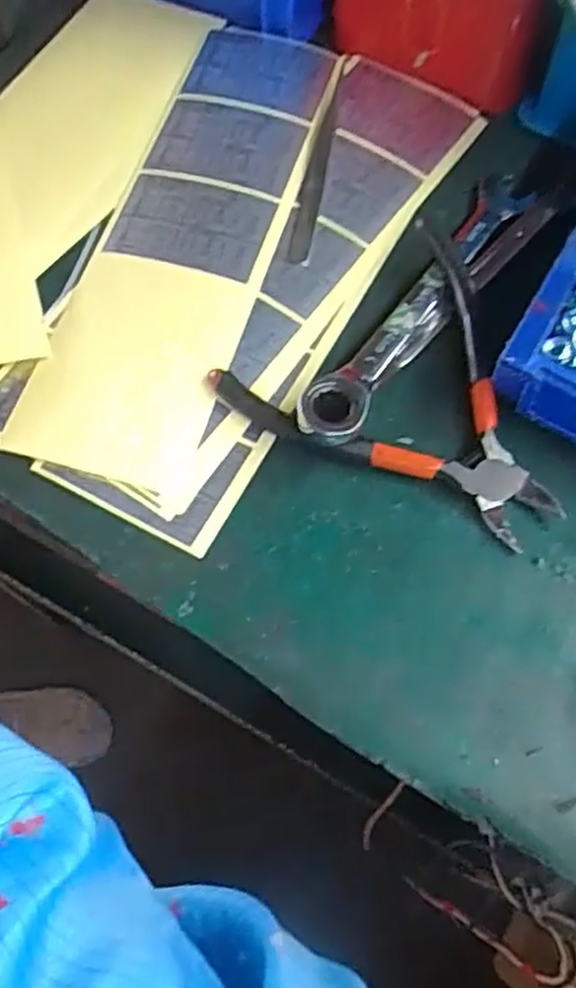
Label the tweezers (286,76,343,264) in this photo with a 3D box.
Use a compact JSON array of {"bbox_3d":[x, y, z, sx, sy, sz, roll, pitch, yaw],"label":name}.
[{"bbox_3d":[0.015,-0.167,0.375,0.010,0.007,0.118,10,66,5],"label":"tweezers"}]

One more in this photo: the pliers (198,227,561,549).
[{"bbox_3d":[0.062,-0.044,0.319,0.132,0.023,0.141,-38,71,-15],"label":"pliers"}]

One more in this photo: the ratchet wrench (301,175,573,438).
[{"bbox_3d":[0.066,-0.088,0.338,0.037,0.025,0.180,33,70,14],"label":"ratchet wrench"}]

